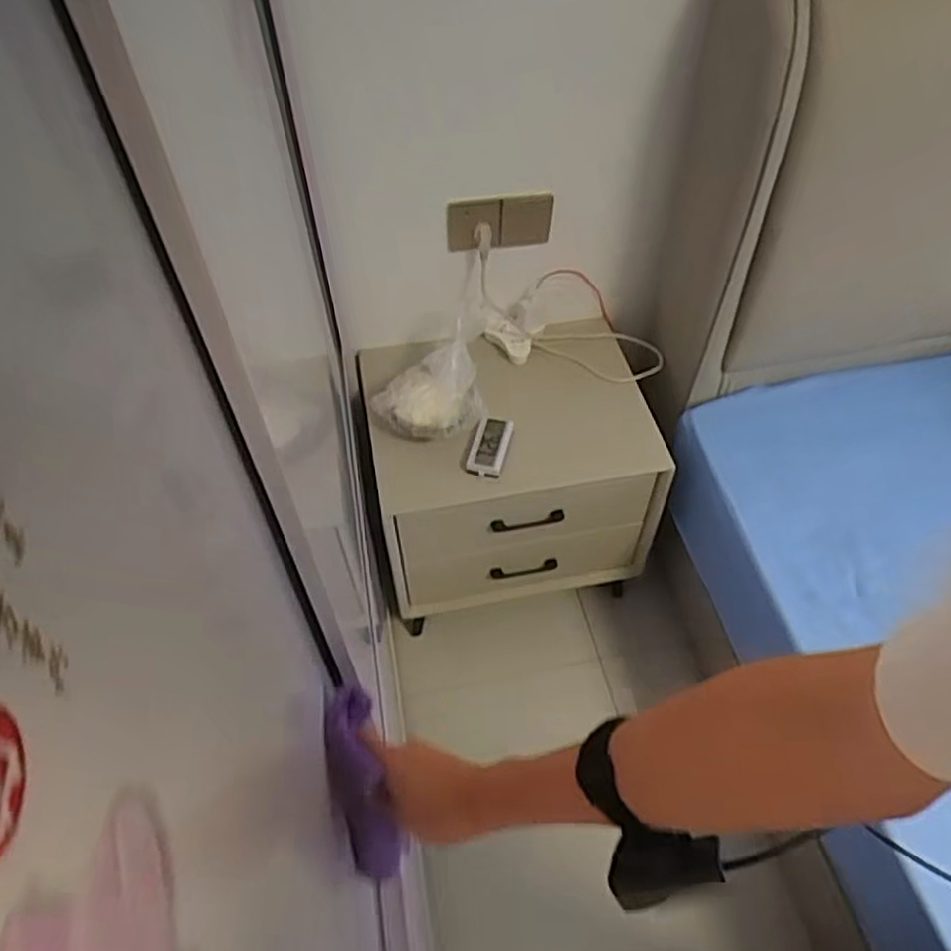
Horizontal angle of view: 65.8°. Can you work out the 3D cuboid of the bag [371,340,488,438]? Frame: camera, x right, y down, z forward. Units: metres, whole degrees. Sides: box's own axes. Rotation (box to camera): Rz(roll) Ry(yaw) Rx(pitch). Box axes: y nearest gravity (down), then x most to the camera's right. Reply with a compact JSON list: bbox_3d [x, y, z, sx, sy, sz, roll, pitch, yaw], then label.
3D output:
[{"bbox_3d":[-0.076,-0.126,1.195,0.171,0.084,0.147,-16,53,-12],"label":"bag"}]

